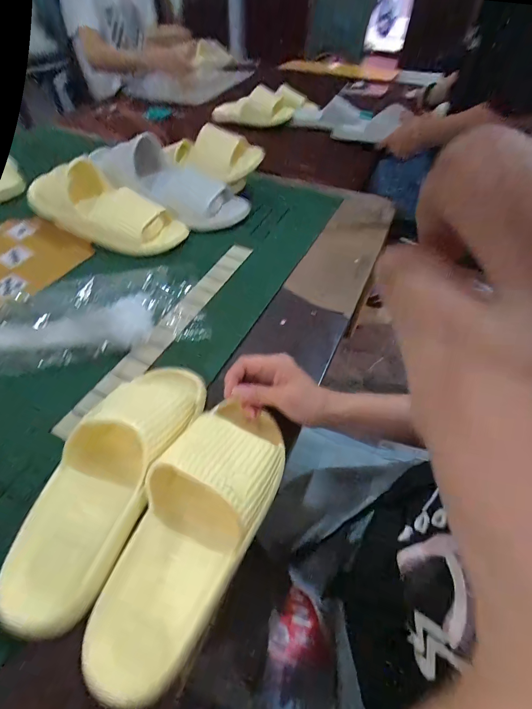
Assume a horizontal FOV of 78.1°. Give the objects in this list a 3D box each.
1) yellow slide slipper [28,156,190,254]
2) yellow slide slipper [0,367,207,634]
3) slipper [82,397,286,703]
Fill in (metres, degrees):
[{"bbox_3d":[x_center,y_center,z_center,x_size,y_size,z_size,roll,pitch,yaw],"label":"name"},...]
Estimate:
[{"bbox_3d":[-0.258,-0.239,0.551,0.236,0.089,0.081,19,52,-5],"label":"yellow slide slipper"},{"bbox_3d":[-0.146,0.107,0.294,0.101,0.068,0.220,19,52,13],"label":"yellow slide slipper"},{"bbox_3d":[-0.061,0.140,0.275,0.095,0.062,0.216,22,64,16],"label":"slipper"}]

